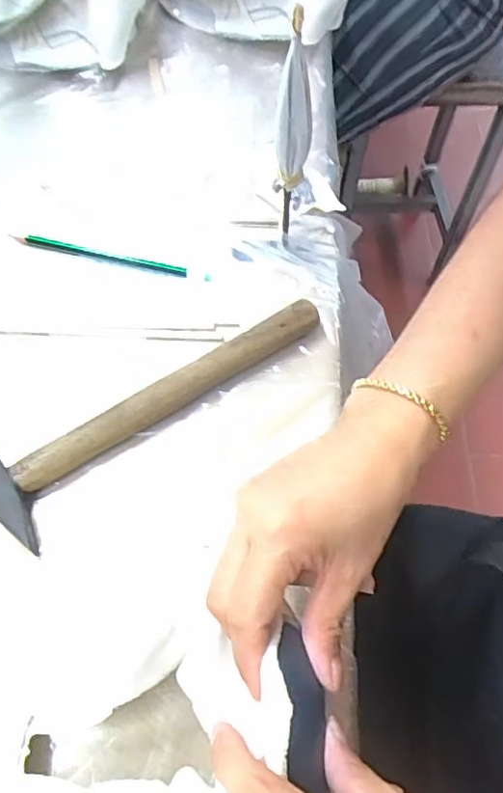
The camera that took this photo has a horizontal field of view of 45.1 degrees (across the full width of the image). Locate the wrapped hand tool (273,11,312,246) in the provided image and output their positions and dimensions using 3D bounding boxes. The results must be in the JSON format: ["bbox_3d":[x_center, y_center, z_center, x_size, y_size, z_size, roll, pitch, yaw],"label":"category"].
[{"bbox_3d":[0.028,-0.162,0.406,0.021,0.176,0.011,2,58,0],"label":"wrapped hand tool"}]

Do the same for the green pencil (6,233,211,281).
[{"bbox_3d":[-0.112,-0.111,0.479,0.164,0.009,0.012,14,59,7],"label":"green pencil"}]

